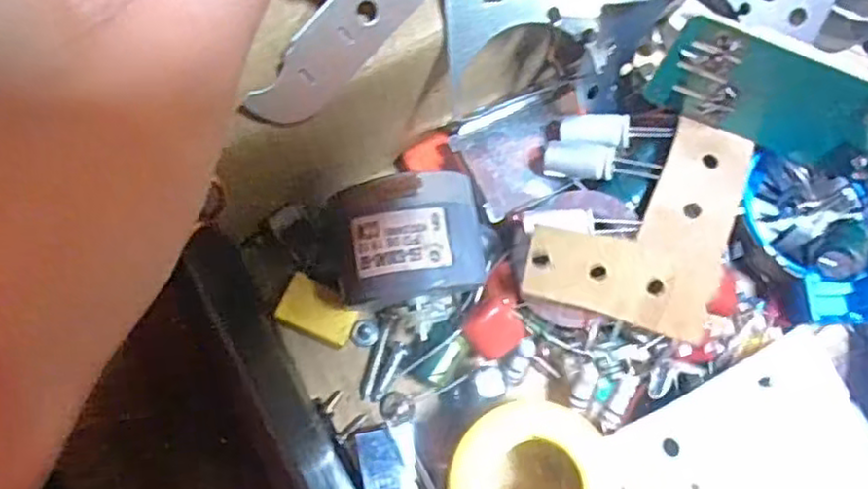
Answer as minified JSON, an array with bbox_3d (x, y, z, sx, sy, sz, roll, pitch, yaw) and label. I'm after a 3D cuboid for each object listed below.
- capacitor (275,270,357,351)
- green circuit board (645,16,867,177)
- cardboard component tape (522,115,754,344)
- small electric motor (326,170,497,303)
[{"bbox_3d":[-0.027,0.016,0.163,0.017,0.008,0.012,26,77,7],"label":"capacitor"},{"bbox_3d":[0.081,-0.028,0.148,0.065,0.023,0.008,22,76,6],"label":"green circuit board"},{"bbox_3d":[0.046,-0.008,0.154,0.039,0.010,0.051,18,70,10],"label":"cardboard component tape"},{"bbox_3d":[-0.003,-0.001,0.151,0.034,0.025,0.024,-12,75,-3],"label":"small electric motor"}]

